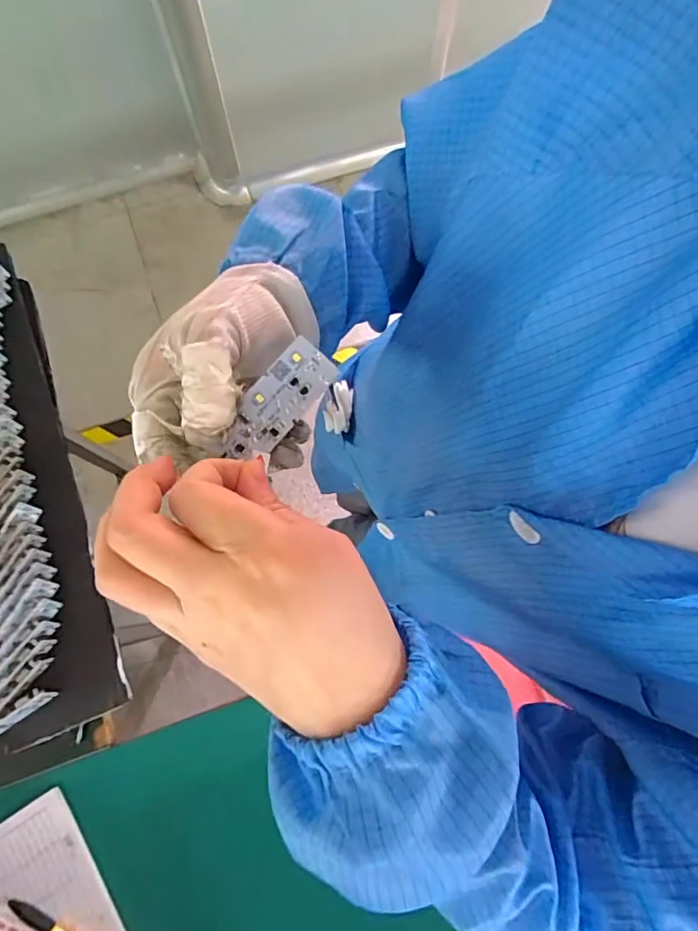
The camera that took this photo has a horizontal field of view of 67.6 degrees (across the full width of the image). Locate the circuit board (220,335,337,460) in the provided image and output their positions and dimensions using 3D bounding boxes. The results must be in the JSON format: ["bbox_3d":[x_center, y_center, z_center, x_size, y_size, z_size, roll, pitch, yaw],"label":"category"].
[{"bbox_3d":[-0.031,-0.028,0.229,0.023,0.004,0.057,42,86,-7],"label":"circuit board"}]

